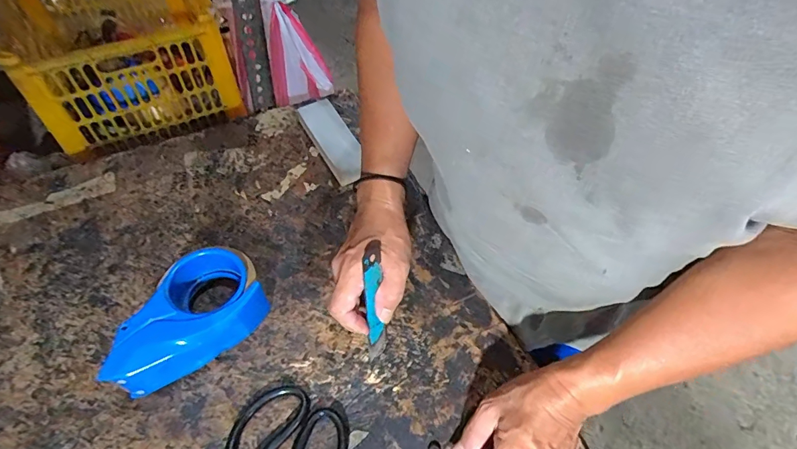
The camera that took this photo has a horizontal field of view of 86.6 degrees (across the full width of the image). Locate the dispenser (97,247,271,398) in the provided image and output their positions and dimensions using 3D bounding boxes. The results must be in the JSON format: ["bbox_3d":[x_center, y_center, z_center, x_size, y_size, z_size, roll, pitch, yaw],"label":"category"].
[{"bbox_3d":[-0.218,0.095,0.439,0.158,0.062,0.096,-35,63,-25],"label":"dispenser"}]

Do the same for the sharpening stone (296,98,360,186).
[{"bbox_3d":[-0.095,-0.122,0.615,0.053,0.026,0.153,-25,59,-20],"label":"sharpening stone"}]

